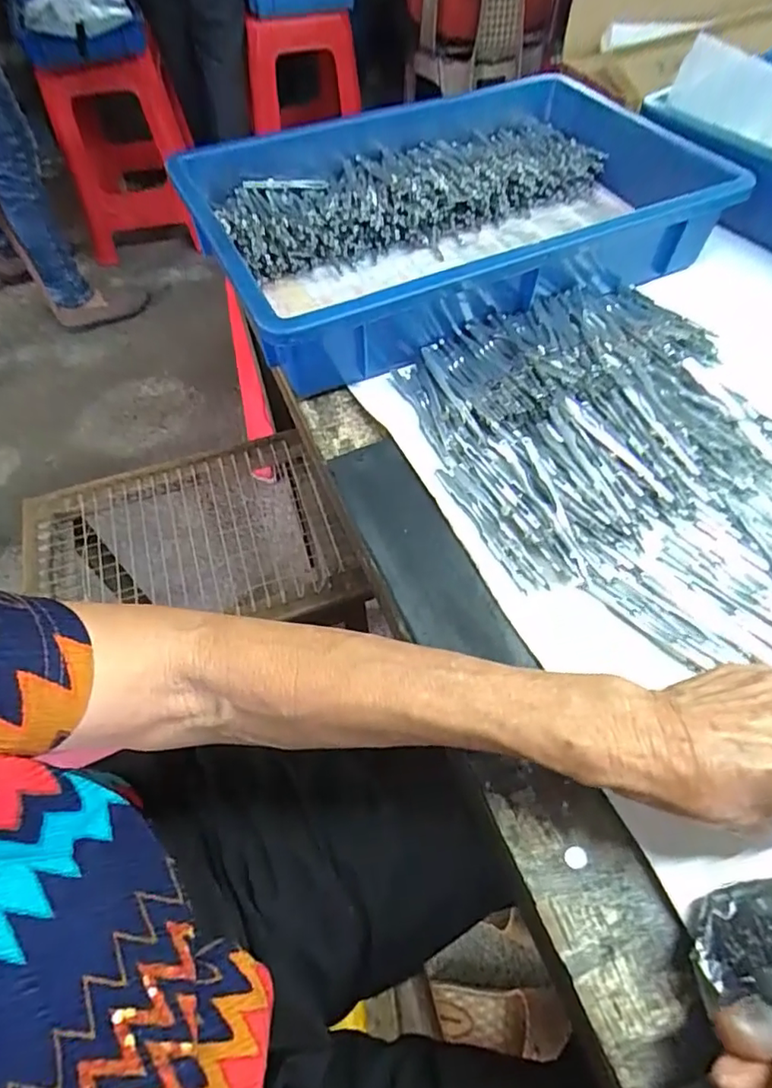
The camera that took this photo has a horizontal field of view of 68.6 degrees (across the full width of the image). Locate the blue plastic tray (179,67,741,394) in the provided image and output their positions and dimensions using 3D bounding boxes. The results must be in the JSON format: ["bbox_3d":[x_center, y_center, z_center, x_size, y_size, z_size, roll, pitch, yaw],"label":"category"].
[{"bbox_3d":[0.056,-0.301,0.494,0.418,0.081,0.286,-23,61,-13],"label":"blue plastic tray"}]

